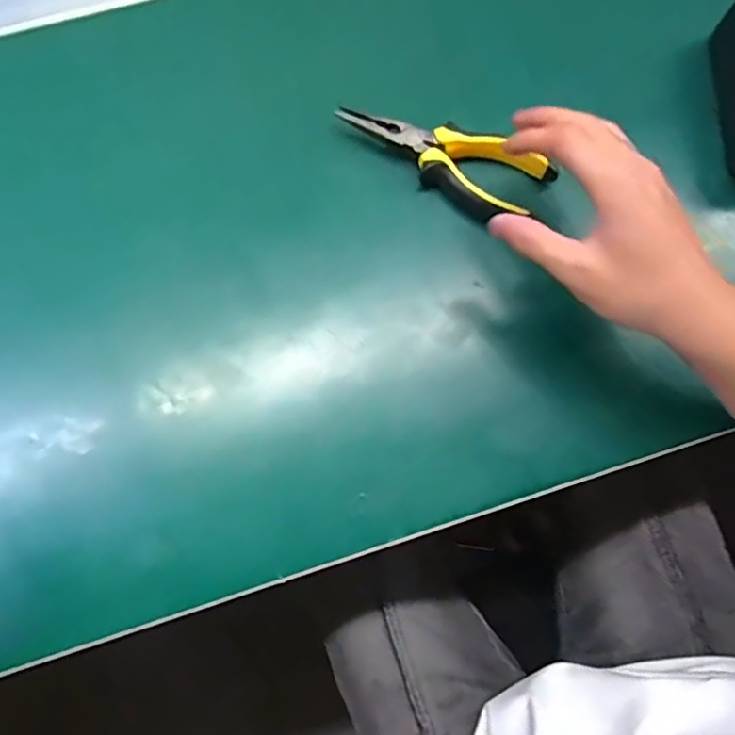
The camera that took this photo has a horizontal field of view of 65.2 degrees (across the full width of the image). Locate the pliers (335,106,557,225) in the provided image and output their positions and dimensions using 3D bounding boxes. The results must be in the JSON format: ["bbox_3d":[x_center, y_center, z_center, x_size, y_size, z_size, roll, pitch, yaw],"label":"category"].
[{"bbox_3d":[0.051,-0.144,0.407,0.154,0.018,0.060,18,75,5],"label":"pliers"}]

